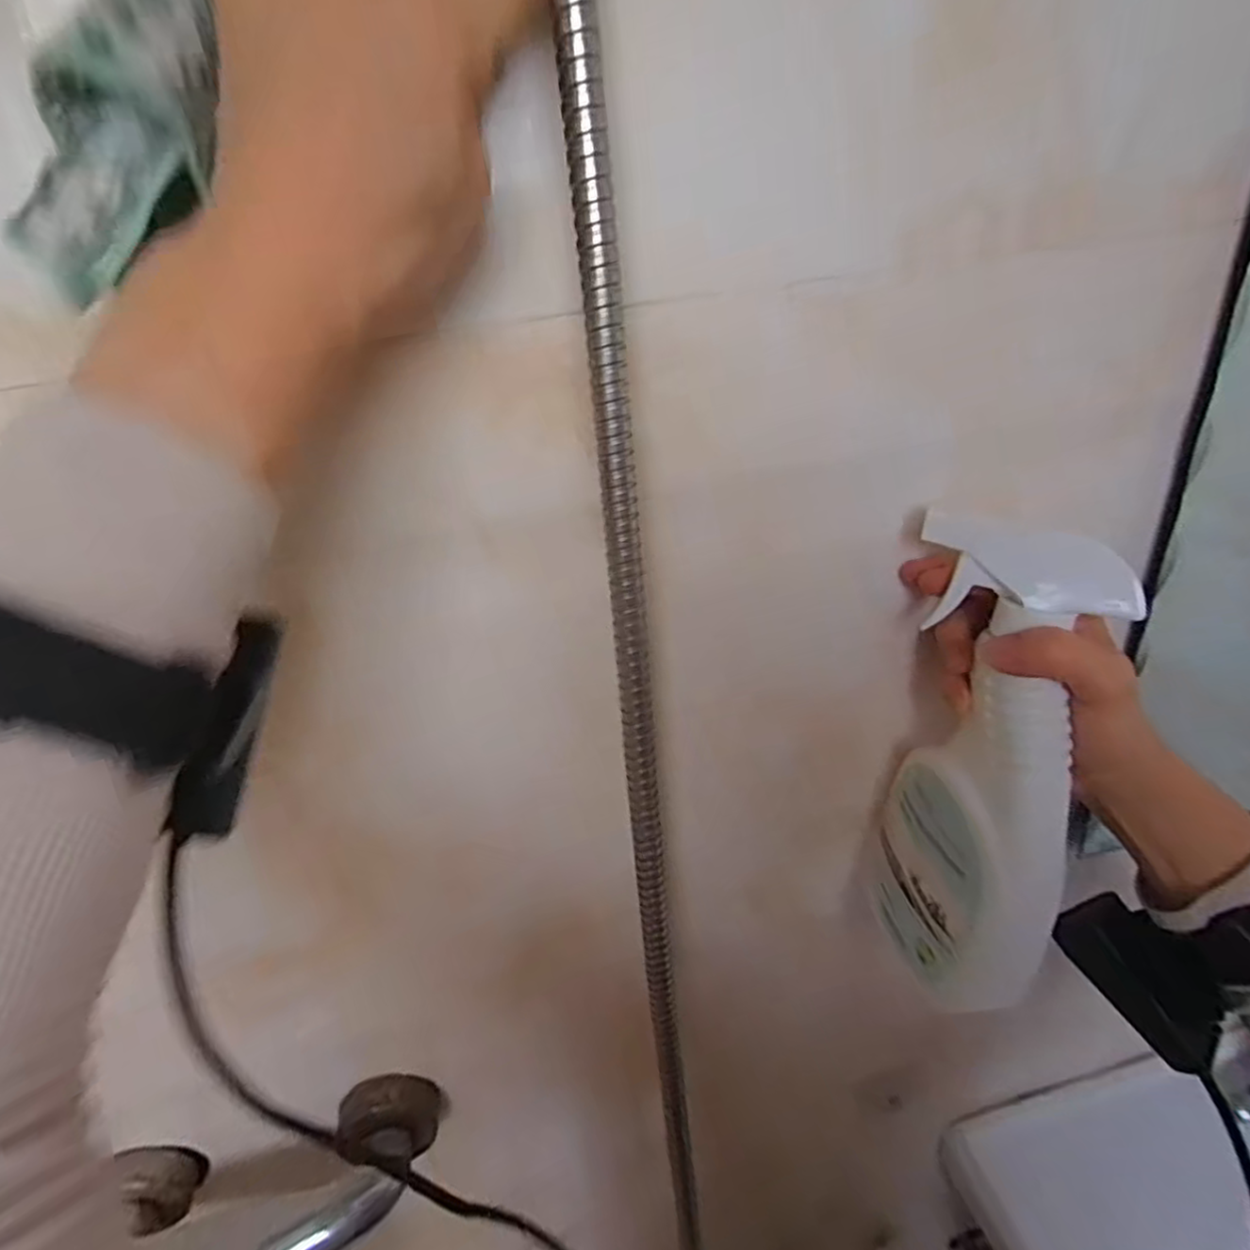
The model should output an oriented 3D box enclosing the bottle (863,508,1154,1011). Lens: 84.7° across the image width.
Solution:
[{"bbox_3d":[0.173,0.070,0.334,0.088,0.236,0.060,15,19,35],"label":"bottle"}]

